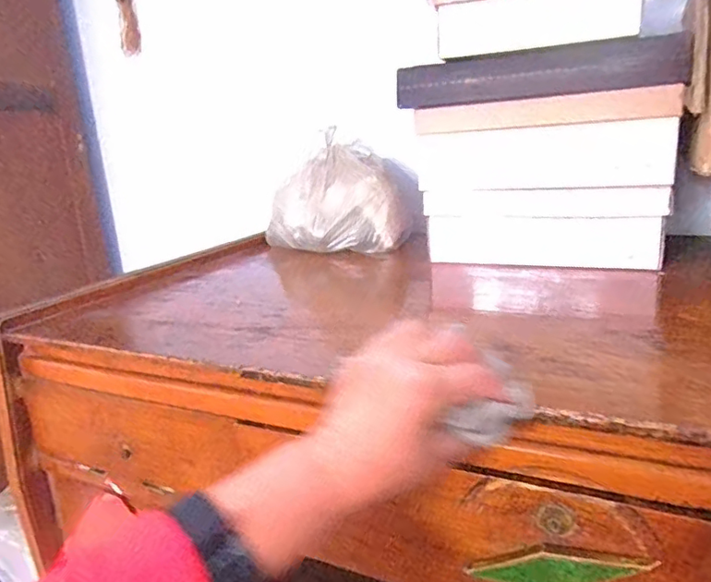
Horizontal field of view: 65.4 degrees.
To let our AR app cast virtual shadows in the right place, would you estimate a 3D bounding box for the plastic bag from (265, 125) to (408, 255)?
[{"bbox_3d":[-0.041,-0.153,0.930,0.238,0.150,0.152,-4,15,1],"label":"plastic bag"}]

